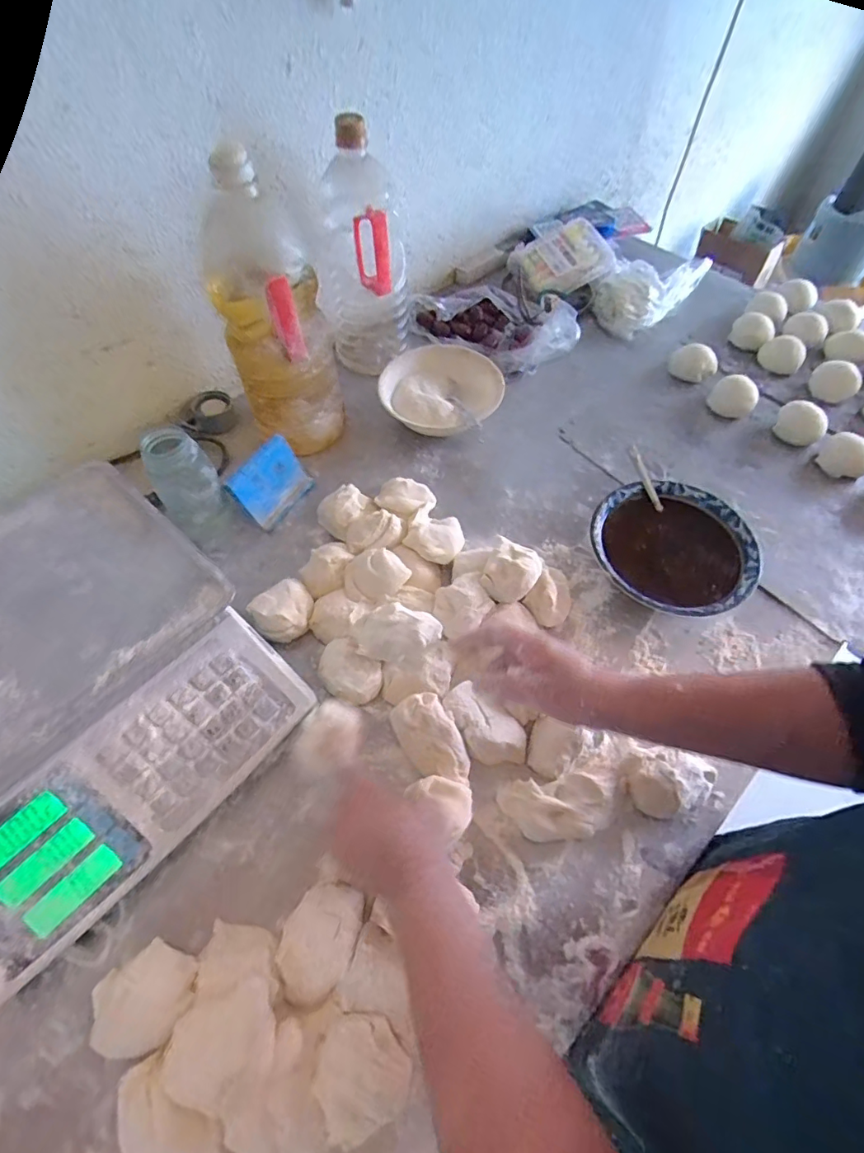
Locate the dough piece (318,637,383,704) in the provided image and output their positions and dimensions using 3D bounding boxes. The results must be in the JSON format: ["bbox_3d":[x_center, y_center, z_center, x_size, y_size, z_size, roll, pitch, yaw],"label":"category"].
[{"bbox_3d":[-0.085,0.097,0.522,0.070,0.037,0.051,34,64,19],"label":"dough piece"}]

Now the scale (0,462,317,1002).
[{"bbox_3d":[-0.346,0.101,0.460,0.349,0.091,0.344,38,65,21],"label":"scale"}]

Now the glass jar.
[{"bbox_3d":[-0.269,-0.097,0.583,0.063,0.137,0.065,0,58,0],"label":"glass jar"}]

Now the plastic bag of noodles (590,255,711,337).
[{"bbox_3d":[0.381,-0.511,0.881,0.272,0.060,0.112,-39,66,-21],"label":"plastic bag of noodles"}]

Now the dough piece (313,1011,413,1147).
[{"bbox_3d":[-0.050,0.343,0.355,0.064,0.030,0.062,-27,62,-16],"label":"dough piece"}]

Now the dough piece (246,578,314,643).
[{"bbox_3d":[-0.158,0.039,0.560,0.065,0.037,0.058,-37,65,-21],"label":"dough piece"}]

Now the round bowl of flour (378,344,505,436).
[{"bbox_3d":[0.012,-0.253,0.727,0.164,0.054,0.164,0,58,0],"label":"round bowl of flour"}]

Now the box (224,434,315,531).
[{"bbox_3d":[-0.200,-0.119,0.642,0.022,0.081,0.096,11,54,41],"label":"box"}]

